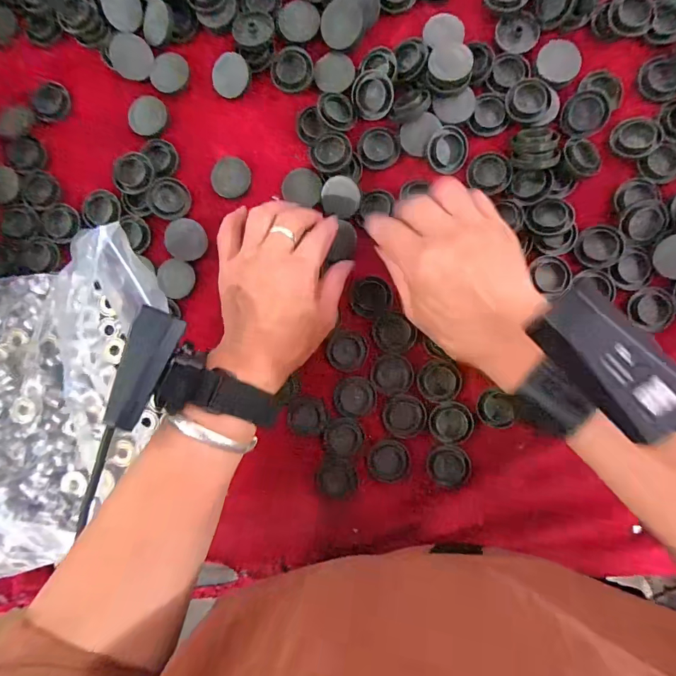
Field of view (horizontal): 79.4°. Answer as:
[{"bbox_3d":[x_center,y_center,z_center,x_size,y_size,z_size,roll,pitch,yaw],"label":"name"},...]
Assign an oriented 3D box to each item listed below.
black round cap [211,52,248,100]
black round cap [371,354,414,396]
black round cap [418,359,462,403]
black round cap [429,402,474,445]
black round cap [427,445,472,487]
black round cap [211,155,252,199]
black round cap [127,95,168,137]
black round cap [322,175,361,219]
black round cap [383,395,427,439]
[{"bbox_3d":[-0.086,-0.209,0.326,0.029,0.004,0.034,-2,90,4],"label":"black round cap"},{"bbox_3d":[0.043,0.029,0.322,0.031,0.004,0.031,0,90,4],"label":"black round cap"},{"bbox_3d":[0.079,0.033,0.316,0.031,0.004,0.032,0,90,4],"label":"black round cap"},{"bbox_3d":[0.088,0.066,0.316,0.032,0.004,0.032,0,90,4],"label":"black round cap"},{"bbox_3d":[0.086,0.099,0.315,0.032,0.004,0.030,0,90,4],"label":"black round cap"},{"bbox_3d":[-0.087,-0.131,0.333,0.031,0.004,0.031,0,90,4],"label":"black round cap"},{"bbox_3d":[-0.156,-0.183,0.336,0.033,0.007,0.031,0,90,4],"label":"black round cap"},{"bbox_3d":[0.002,-0.110,0.318,0.031,0.004,0.029,5,104,18],"label":"black round cap"},{"bbox_3d":[0.052,0.062,0.320,0.033,0.004,0.033,0,90,4],"label":"black round cap"}]

